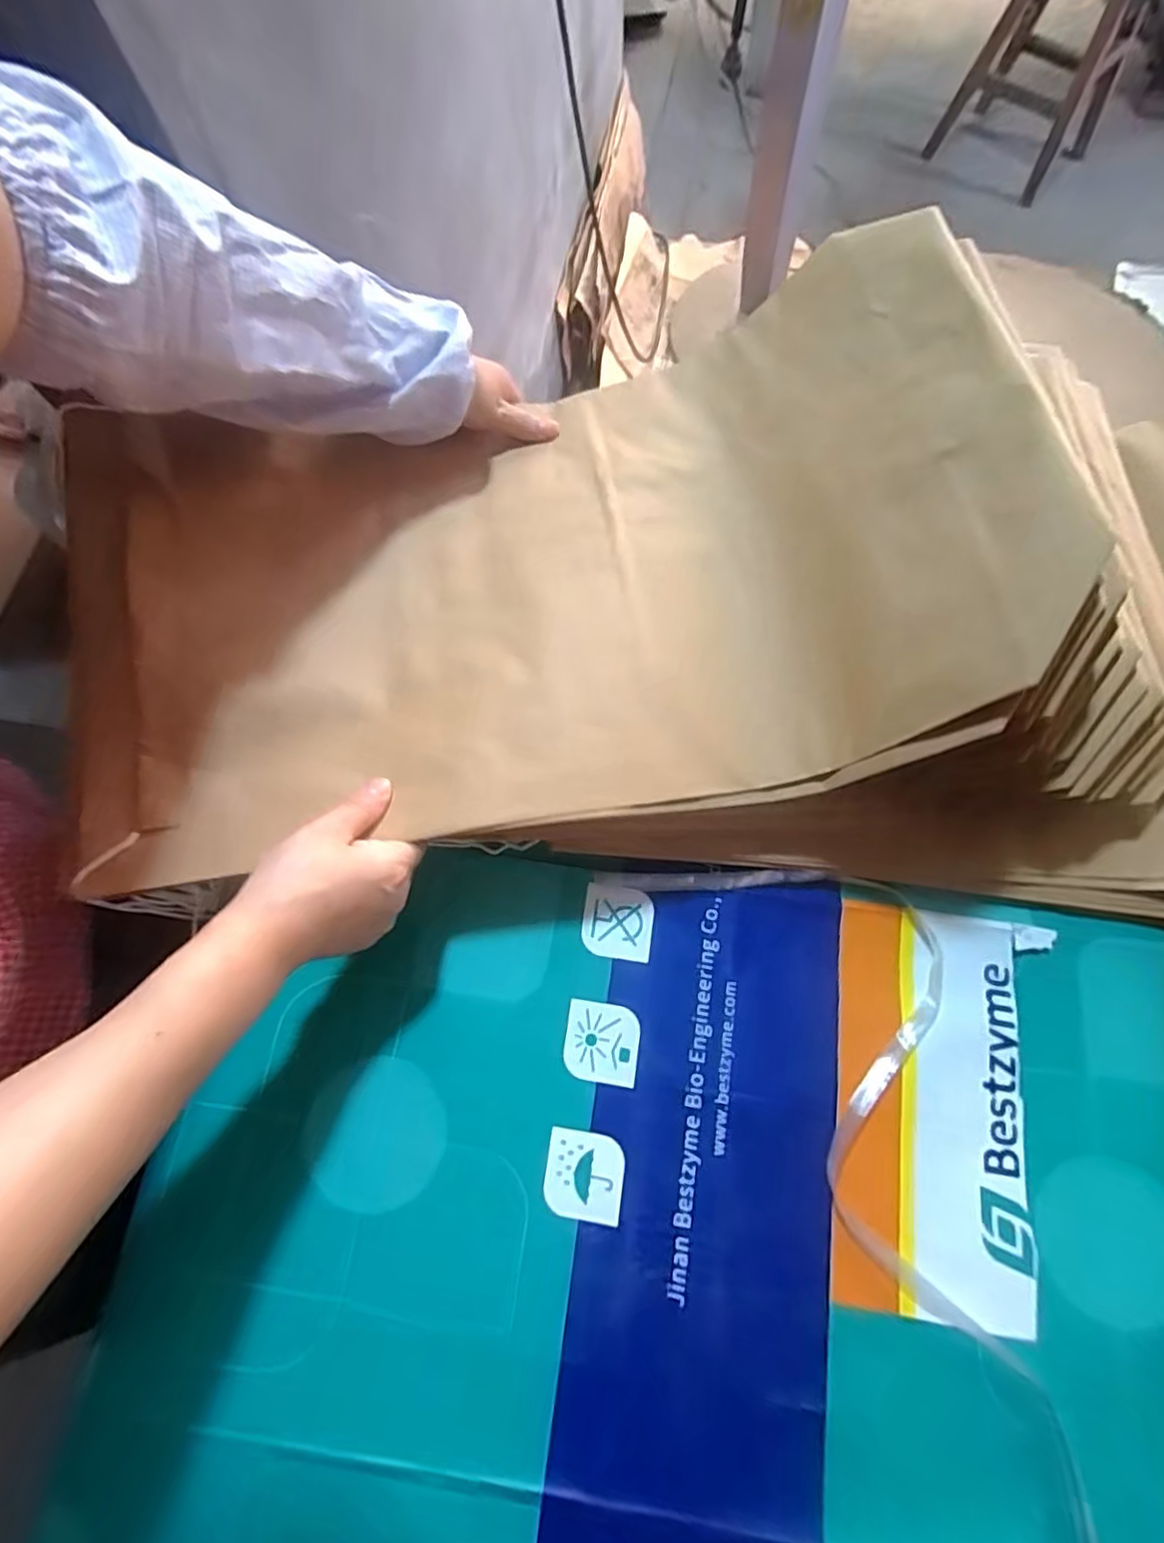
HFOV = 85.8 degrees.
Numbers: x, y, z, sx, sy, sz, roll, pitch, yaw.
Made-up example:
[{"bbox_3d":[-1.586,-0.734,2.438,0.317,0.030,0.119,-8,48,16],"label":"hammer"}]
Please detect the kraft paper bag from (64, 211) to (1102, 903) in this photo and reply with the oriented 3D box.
[{"bbox_3d":[-0.050,-0.145,0.393,0.559,0.144,0.346,-10,74,-2],"label":"kraft paper bag"}]

